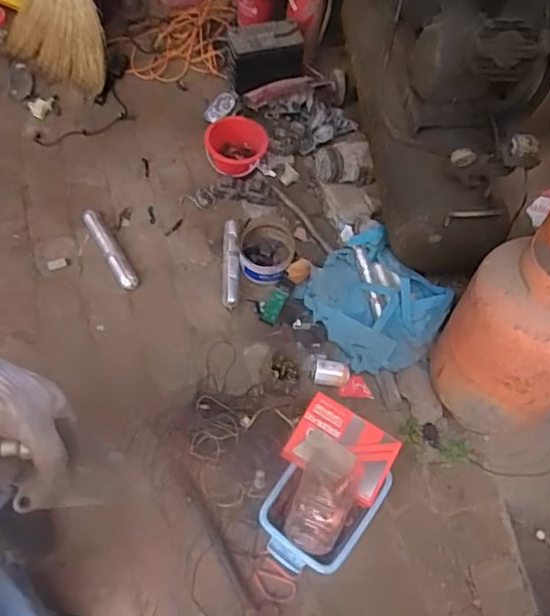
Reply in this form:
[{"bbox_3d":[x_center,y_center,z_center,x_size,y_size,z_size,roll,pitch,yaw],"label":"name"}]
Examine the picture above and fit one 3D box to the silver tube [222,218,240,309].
[{"bbox_3d":[-0.121,-0.124,1.548,0.047,0.034,0.256,0,76,-2],"label":"silver tube"}]

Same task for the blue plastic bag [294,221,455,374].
[{"bbox_3d":[0.267,-0.032,1.471,0.306,0.120,0.367,-35,72,-19],"label":"blue plastic bag"}]

